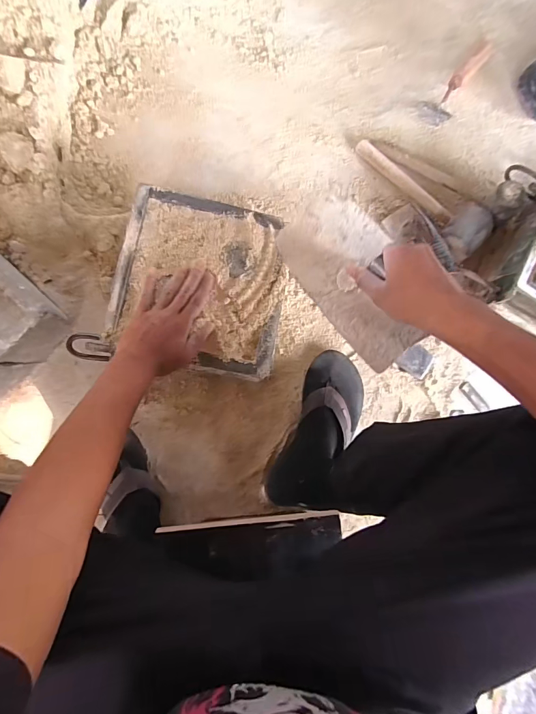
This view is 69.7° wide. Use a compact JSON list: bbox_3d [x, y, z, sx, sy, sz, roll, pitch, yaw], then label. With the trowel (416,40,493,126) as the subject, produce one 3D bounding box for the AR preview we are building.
[{"bbox_3d":[0.360,-0.524,0.745,0.064,0.049,0.241,38,81,-3],"label":"trowel"}]

